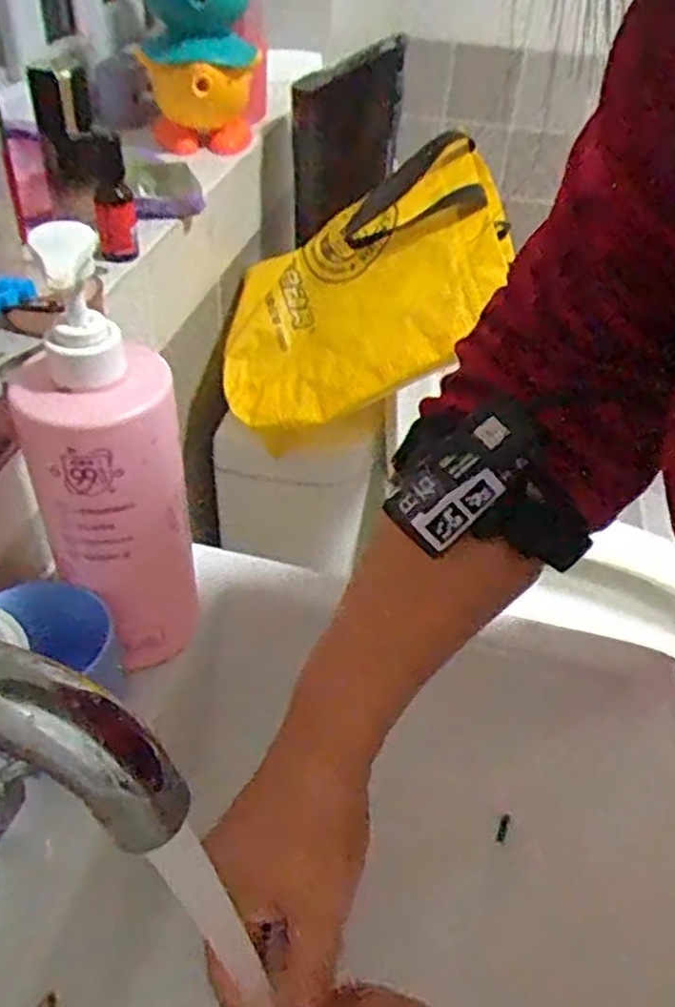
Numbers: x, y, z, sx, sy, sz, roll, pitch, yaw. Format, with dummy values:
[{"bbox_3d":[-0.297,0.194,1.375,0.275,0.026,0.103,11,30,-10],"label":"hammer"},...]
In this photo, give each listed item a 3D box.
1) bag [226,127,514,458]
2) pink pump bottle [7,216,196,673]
[{"bbox_3d":[0.020,-0.184,0.672,0.276,0.059,0.214,-28,60,23],"label":"bag"},{"bbox_3d":[-0.126,-0.020,0.409,0.072,0.249,0.066,-19,46,-24],"label":"pink pump bottle"}]

